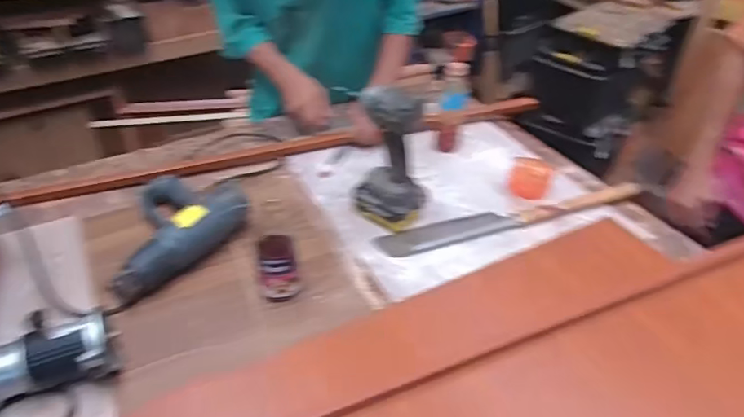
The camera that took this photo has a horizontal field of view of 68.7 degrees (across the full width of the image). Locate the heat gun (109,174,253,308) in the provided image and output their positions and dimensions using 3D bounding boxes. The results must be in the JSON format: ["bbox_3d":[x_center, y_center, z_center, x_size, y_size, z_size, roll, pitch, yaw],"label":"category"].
[{"bbox_3d":[-0.350,0.034,0.885,0.201,0.075,0.250,22,42,24],"label":"heat gun"}]

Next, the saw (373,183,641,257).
[{"bbox_3d":[0.257,0.015,0.981,0.510,0.032,0.064,-11,40,-15],"label":"saw"}]

